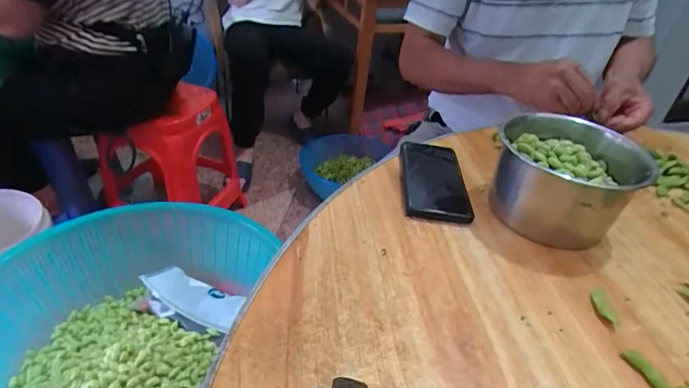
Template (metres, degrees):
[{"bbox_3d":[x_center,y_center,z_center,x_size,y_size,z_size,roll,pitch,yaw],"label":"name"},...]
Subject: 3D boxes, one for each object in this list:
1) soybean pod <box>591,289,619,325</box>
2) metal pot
[{"bbox_3d":[0.234,0.100,0.376,0.017,0.007,0.037,7,35,0],"label":"soybean pod"},{"bbox_3d":[0.242,-0.018,0.468,0.144,0.094,0.137,16,36,13],"label":"metal pot"}]

